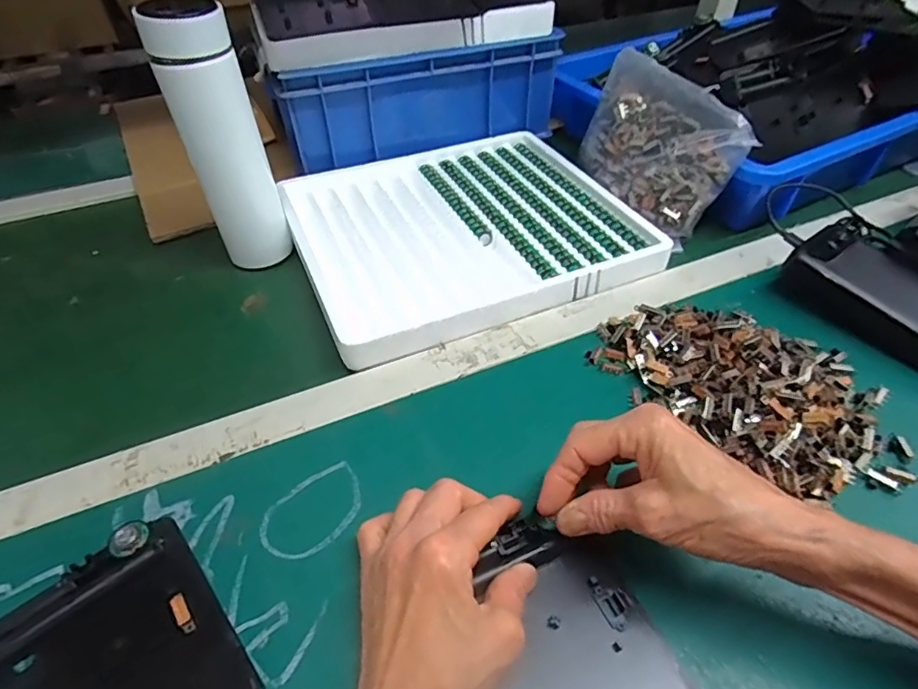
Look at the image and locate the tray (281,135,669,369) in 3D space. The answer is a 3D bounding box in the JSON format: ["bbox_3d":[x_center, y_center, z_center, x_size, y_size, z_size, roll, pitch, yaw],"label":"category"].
[{"bbox_3d":[0.001,-0.121,0.549,0.313,0.029,0.287,-18,47,-16],"label":"tray"}]

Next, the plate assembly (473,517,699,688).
[{"bbox_3d":[0.049,0.155,0.277,0.108,0.018,0.123,-19,46,-16],"label":"plate assembly"}]

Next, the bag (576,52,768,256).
[{"bbox_3d":[0.195,-0.207,0.548,0.043,0.121,0.185,9,38,-46],"label":"bag"}]

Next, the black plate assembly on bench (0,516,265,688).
[{"bbox_3d":[-0.178,0.163,0.272,0.110,0.021,0.124,-32,52,-27],"label":"black plate assembly on bench"}]

